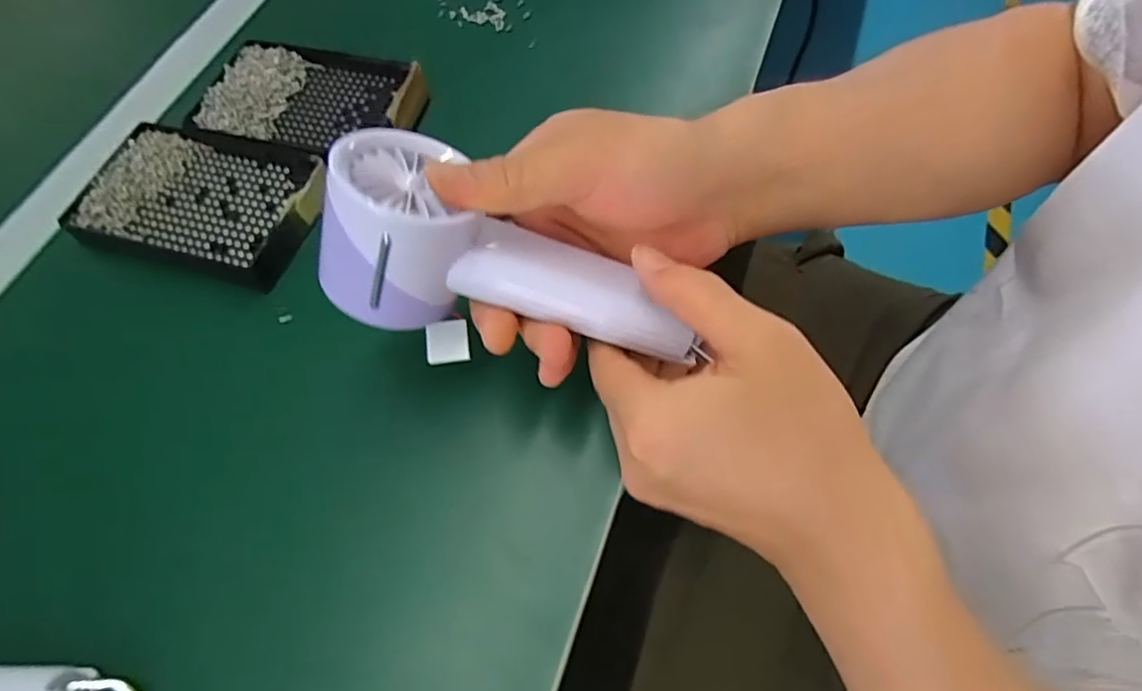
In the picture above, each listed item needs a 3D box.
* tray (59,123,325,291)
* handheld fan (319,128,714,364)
[{"bbox_3d":[-0.227,-0.089,0.378,0.139,0.023,0.091,14,65,11],"label":"tray"},{"bbox_3d":[-0.023,-0.038,0.268,0.161,0.050,0.074,18,63,-15],"label":"handheld fan"}]

